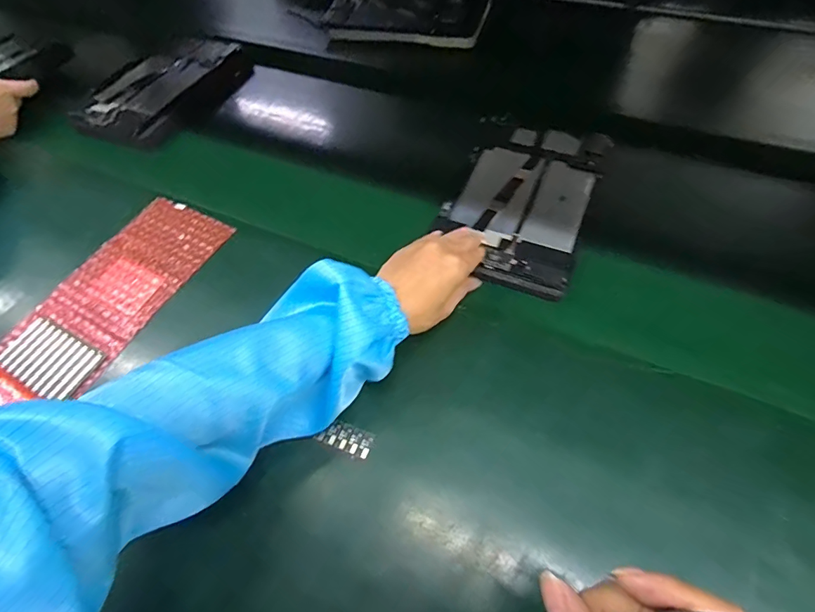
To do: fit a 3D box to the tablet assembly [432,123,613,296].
[{"bbox_3d":[0.126,-0.122,0.487,0.145,0.012,0.231,19,61,16],"label":"tablet assembly"}]

